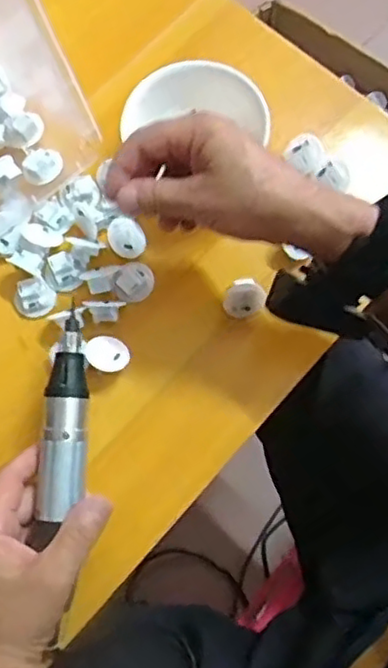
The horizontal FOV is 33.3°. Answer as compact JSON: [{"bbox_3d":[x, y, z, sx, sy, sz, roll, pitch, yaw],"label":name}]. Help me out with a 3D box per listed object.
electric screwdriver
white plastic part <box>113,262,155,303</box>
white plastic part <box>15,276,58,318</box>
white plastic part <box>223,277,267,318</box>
[{"bbox_3d":[-0.087,0.063,0.446,0.032,0.024,0.152,3,79,1],"label":"electric screwdriver"},{"bbox_3d":[-0.049,-0.042,0.528,0.029,0.015,0.033,28,76,8],"label":"white plastic part"},{"bbox_3d":[-0.128,-0.029,0.522,0.031,0.018,0.027,-18,74,-5],"label":"white plastic part"},{"bbox_3d":[0.040,-0.030,0.522,0.033,0.016,0.033,4,104,16],"label":"white plastic part"}]

